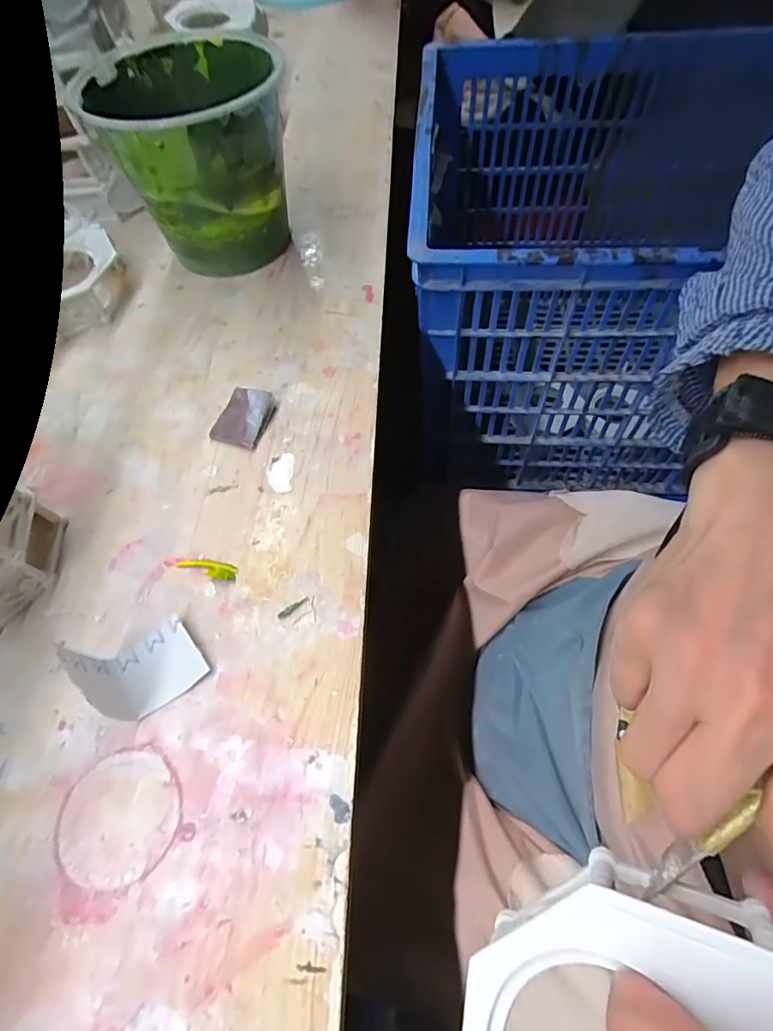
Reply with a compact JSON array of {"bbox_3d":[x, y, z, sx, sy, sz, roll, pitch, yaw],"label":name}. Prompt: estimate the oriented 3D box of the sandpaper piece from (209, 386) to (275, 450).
[{"bbox_3d":[-0.110,-0.075,0.384,0.037,0.014,0.048,15,63,12],"label":"sandpaper piece"}]

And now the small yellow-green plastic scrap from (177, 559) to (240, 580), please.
[{"bbox_3d":[-0.119,0.034,0.327,0.041,0.004,0.012,8,62,8],"label":"small yellow-green plastic scrap"}]

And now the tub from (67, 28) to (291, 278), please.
[{"bbox_3d":[-0.154,-0.313,0.449,0.136,0.136,0.156,-7,61,0],"label":"tub"}]

